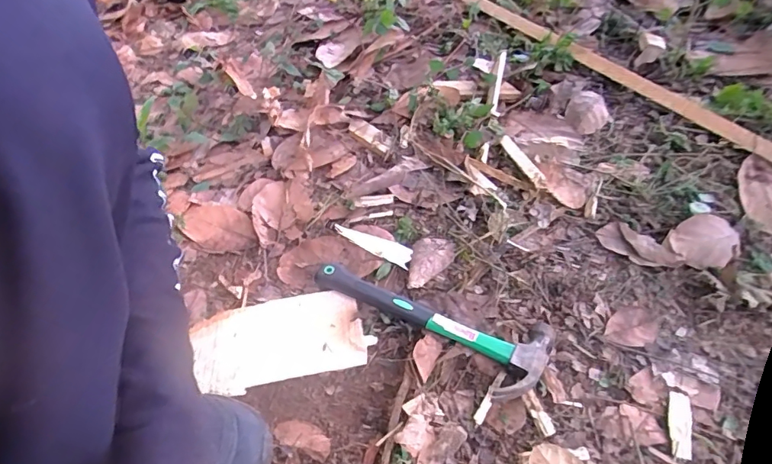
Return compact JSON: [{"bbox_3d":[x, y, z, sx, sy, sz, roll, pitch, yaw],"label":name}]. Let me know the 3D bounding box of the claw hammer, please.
[{"bbox_3d":[0.050,0.082,0.528,0.256,0.023,0.092,28,59,26],"label":"claw hammer"}]

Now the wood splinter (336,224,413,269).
[{"bbox_3d":[-0.019,0.013,0.601,0.111,0.004,0.027,22,57,22],"label":"wood splinter"}]

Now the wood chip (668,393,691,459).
[{"bbox_3d":[0.273,0.178,0.445,0.021,0.004,0.061,13,54,16],"label":"wood chip"}]

